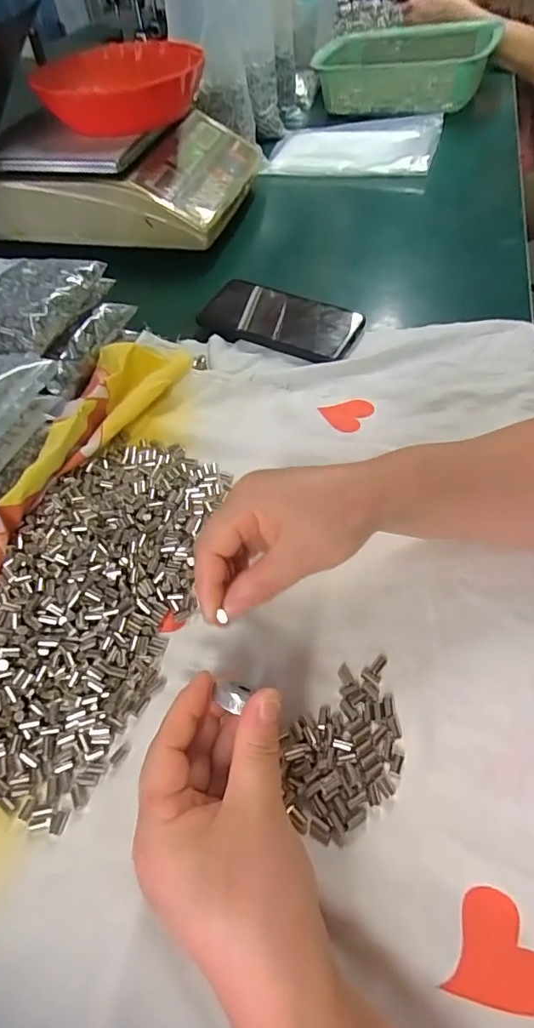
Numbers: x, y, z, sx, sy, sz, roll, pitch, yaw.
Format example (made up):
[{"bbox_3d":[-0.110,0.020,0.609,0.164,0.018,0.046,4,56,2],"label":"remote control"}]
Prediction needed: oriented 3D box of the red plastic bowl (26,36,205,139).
[{"bbox_3d":[-0.178,-0.541,0.632,0.182,0.055,0.182,-6,53,0],"label":"red plastic bowl"}]

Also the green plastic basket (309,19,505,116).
[{"bbox_3d":[0.244,-0.801,0.891,0.285,0.088,0.245,16,56,16],"label":"green plastic basket"}]

